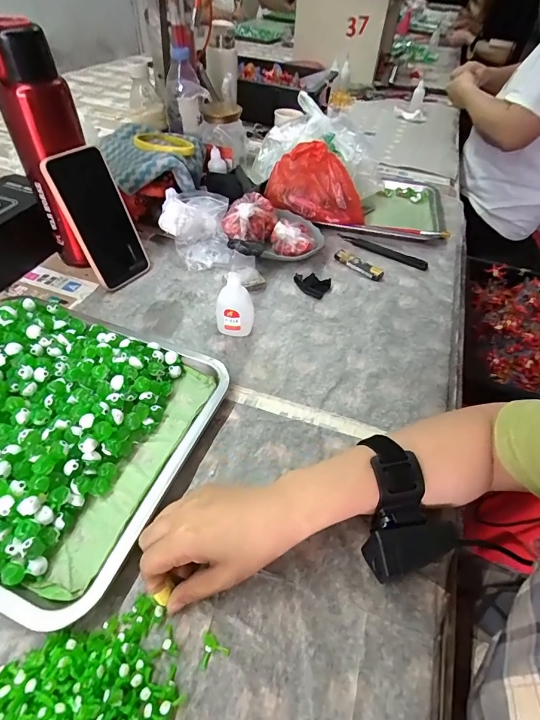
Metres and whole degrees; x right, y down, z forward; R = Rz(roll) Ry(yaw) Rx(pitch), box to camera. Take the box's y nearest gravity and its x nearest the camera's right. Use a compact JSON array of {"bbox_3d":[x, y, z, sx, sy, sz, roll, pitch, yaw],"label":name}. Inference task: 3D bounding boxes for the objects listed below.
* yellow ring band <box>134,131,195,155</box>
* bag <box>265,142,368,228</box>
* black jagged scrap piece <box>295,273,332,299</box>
[{"bbox_3d":[-0.174,-0.355,0.632,0.089,0.016,0.103,-14,51,-17],"label":"yellow ring band"},{"bbox_3d":[0.075,-0.282,0.605,0.163,0.092,0.061,17,49,10],"label":"bag"},{"bbox_3d":[0.058,-0.106,0.541,0.051,0.011,0.040,18,49,11],"label":"black jagged scrap piece"}]

